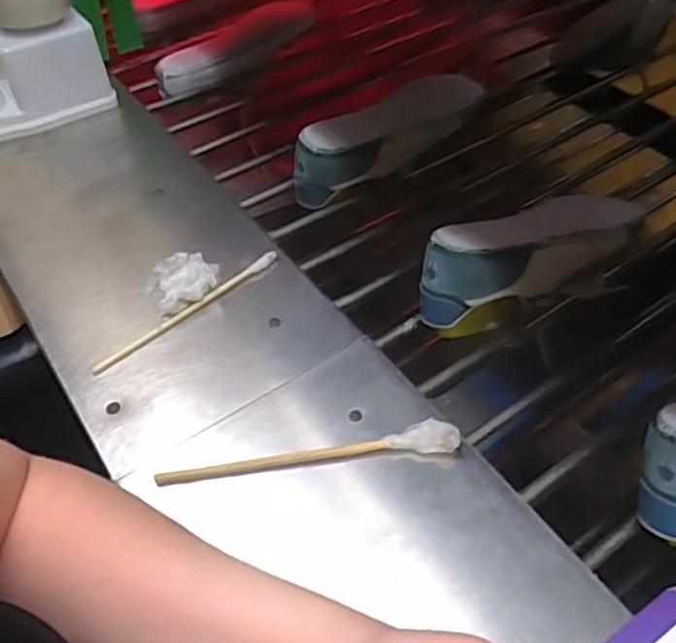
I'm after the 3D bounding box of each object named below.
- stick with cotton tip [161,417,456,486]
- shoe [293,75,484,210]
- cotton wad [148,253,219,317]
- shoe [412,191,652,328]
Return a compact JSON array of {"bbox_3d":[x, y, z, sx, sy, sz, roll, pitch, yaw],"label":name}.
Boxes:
[{"bbox_3d":[-0.021,0.098,0.473,0.224,0.025,0.021,-6,50,-4],"label":"stick with cotton tip"},{"bbox_3d":[0.060,-0.218,0.765,0.254,0.079,0.077,-29,55,-21],"label":"shoe"},{"bbox_3d":[-0.141,-0.039,0.581,0.068,0.038,0.051,-23,54,-19],"label":"cotton wad"},{"bbox_3d":[0.187,-0.062,0.620,0.238,0.101,0.086,-26,54,-19],"label":"shoe"}]

